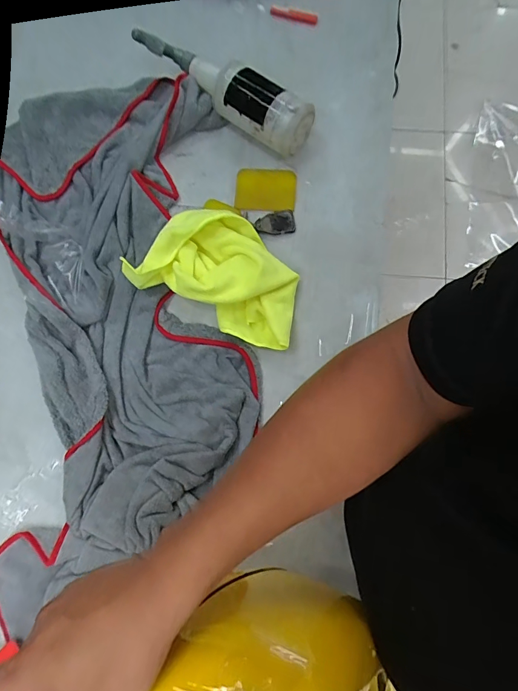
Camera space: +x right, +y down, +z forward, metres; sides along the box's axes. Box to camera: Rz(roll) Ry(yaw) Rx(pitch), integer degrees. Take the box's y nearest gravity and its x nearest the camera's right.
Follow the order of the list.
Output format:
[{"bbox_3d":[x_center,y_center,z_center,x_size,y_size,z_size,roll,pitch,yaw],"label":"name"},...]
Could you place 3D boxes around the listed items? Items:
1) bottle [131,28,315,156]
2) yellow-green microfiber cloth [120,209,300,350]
[{"bbox_3d":[-0.057,-0.453,0.665,0.340,0.069,0.073,37,81,8],"label":"bottle"},{"bbox_3d":[-0.049,-0.116,0.600,0.250,0.062,0.162,26,80,6],"label":"yellow-green microfiber cloth"}]

